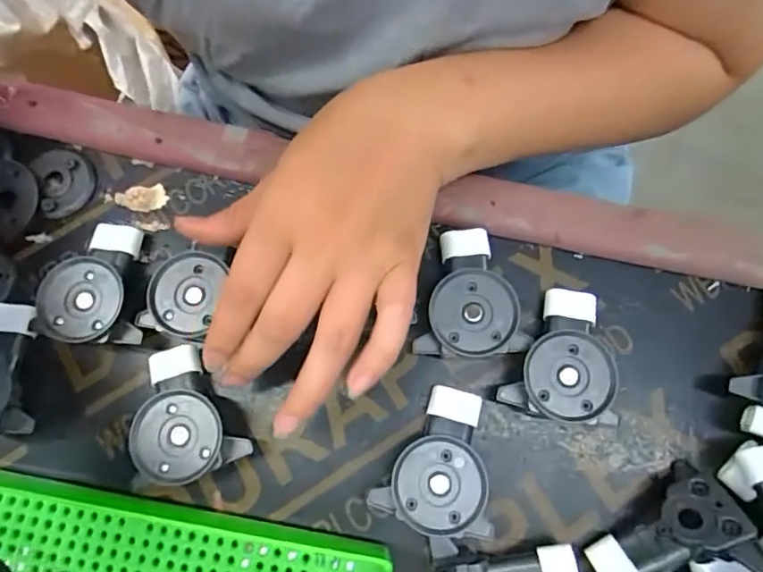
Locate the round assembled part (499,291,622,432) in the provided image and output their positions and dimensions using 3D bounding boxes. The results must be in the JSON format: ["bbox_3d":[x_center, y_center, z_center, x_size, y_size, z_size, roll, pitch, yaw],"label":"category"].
[{"bbox_3d":[0.087,0.034,0.274,0.051,0.029,0.066,4,73,2],"label":"round assembled part"}]

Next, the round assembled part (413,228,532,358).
[{"bbox_3d":[0.045,0.004,0.281,0.050,0.027,0.068,3,73,2],"label":"round assembled part"}]

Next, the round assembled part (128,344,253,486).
[{"bbox_3d":[-0.101,0.066,0.273,0.045,0.029,0.066,-34,75,-9],"label":"round assembled part"}]

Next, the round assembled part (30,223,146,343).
[{"bbox_3d":[-0.144,0.000,0.287,0.051,0.024,0.066,17,74,6],"label":"round assembled part"}]

